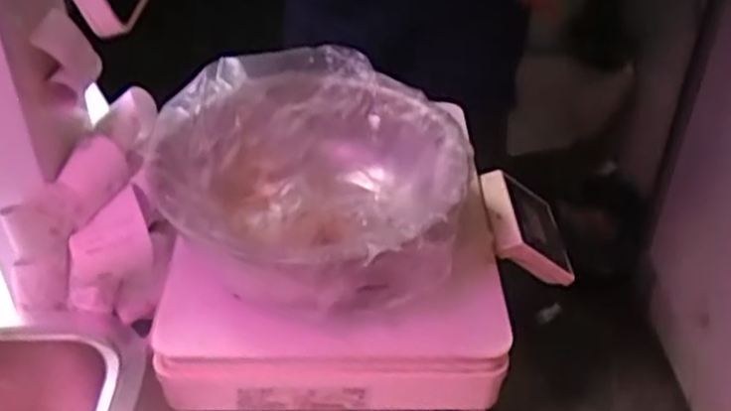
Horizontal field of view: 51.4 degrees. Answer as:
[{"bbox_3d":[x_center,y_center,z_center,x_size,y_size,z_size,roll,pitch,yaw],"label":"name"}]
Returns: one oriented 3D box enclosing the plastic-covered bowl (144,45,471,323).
[{"bbox_3d":[-0.042,-0.015,0.597,0.227,0.104,0.253,-10,39,-16],"label":"plastic-covered bowl"}]

